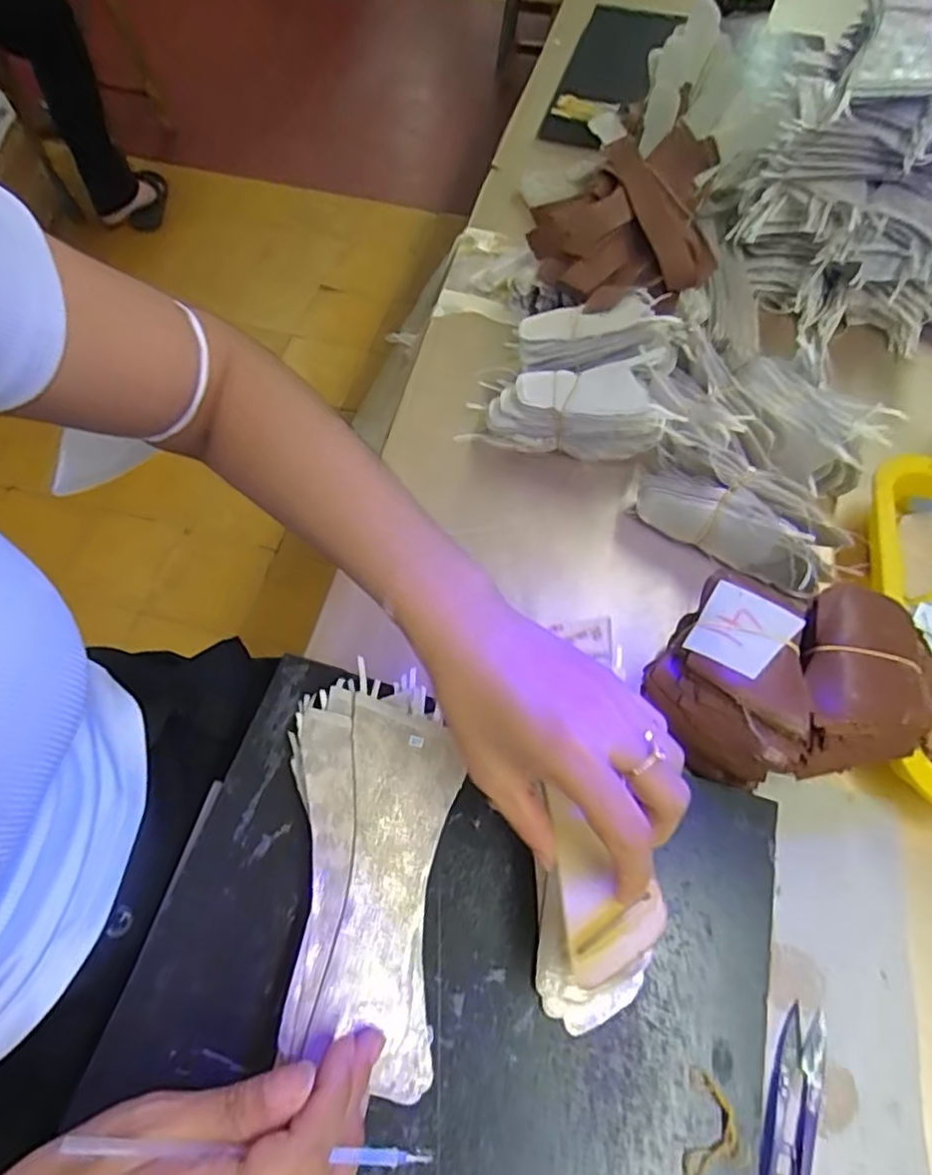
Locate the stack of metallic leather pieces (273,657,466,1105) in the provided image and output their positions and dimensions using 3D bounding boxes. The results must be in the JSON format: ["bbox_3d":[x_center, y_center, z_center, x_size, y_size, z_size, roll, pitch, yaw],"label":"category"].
[{"bbox_3d":[-0.048,0.137,0.328,0.084,0.029,0.191,-2,61,-1],"label":"stack of metallic leather pieces"}]

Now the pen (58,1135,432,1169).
[{"bbox_3d":[-0.073,0.201,0.229,0.126,0.004,0.005,16,62,-14],"label":"pen"}]

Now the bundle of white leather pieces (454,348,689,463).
[{"bbox_3d":[0.077,-0.139,0.497,0.160,0.058,0.061,2,62,17],"label":"bundle of white leather pieces"}]

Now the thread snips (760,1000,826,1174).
[{"bbox_3d":[0.157,0.259,0.309,0.028,0.012,0.099,24,64,11],"label":"thread snips"}]

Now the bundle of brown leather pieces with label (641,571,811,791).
[{"bbox_3d":[0.151,0.057,0.376,0.082,0.085,0.094,27,64,12],"label":"bundle of brown leather pieces with label"}]

